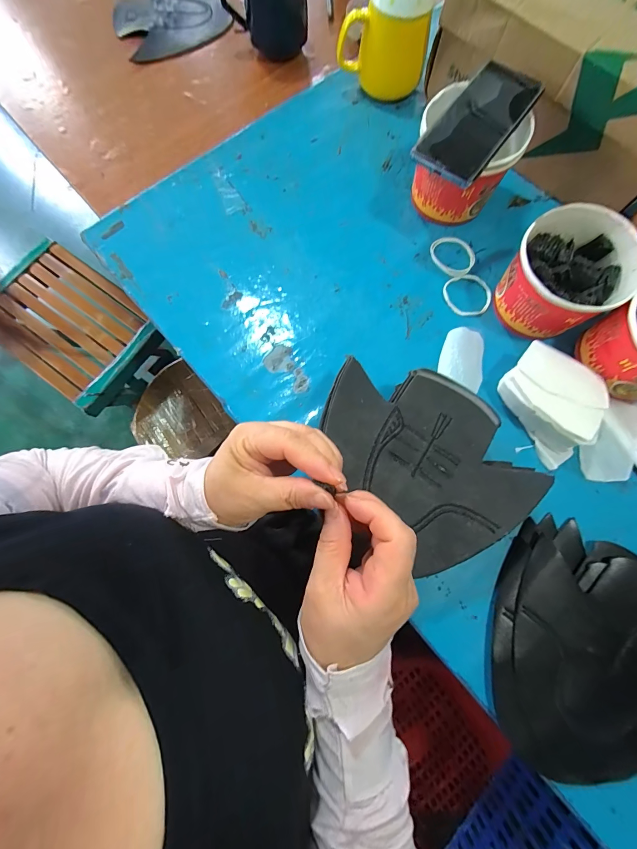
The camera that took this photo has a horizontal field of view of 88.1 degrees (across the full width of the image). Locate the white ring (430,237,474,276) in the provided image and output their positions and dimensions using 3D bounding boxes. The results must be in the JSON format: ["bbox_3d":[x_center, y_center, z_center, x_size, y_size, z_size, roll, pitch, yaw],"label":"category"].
[{"bbox_3d":[0.173,-0.217,0.419,0.049,0.004,0.058,-41,79,-10],"label":"white ring"}]

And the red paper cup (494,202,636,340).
[{"bbox_3d":[0.263,-0.157,0.362,0.111,0.089,0.113,0,76,0],"label":"red paper cup"}]

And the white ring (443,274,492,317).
[{"bbox_3d":[0.183,-0.160,0.405,0.057,0.004,0.055,0,76,0],"label":"white ring"}]

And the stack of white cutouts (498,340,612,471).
[{"bbox_3d":[0.254,-0.026,0.352,0.085,0.040,0.114,-32,78,-8],"label":"stack of white cutouts"}]

